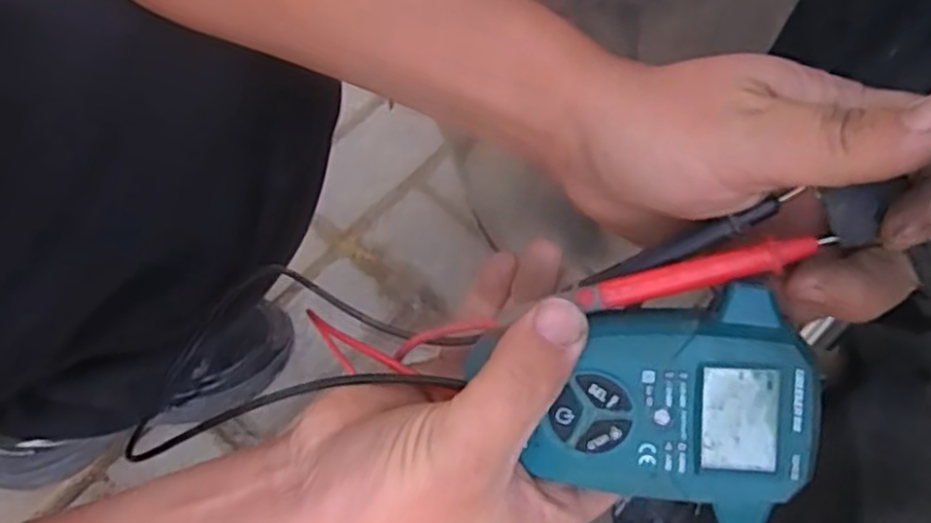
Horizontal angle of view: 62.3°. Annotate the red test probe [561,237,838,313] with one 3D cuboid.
[{"bbox_3d":[0.072,0.004,0.242,0.078,0.007,0.009,-15,60,14],"label":"red test probe"}]

